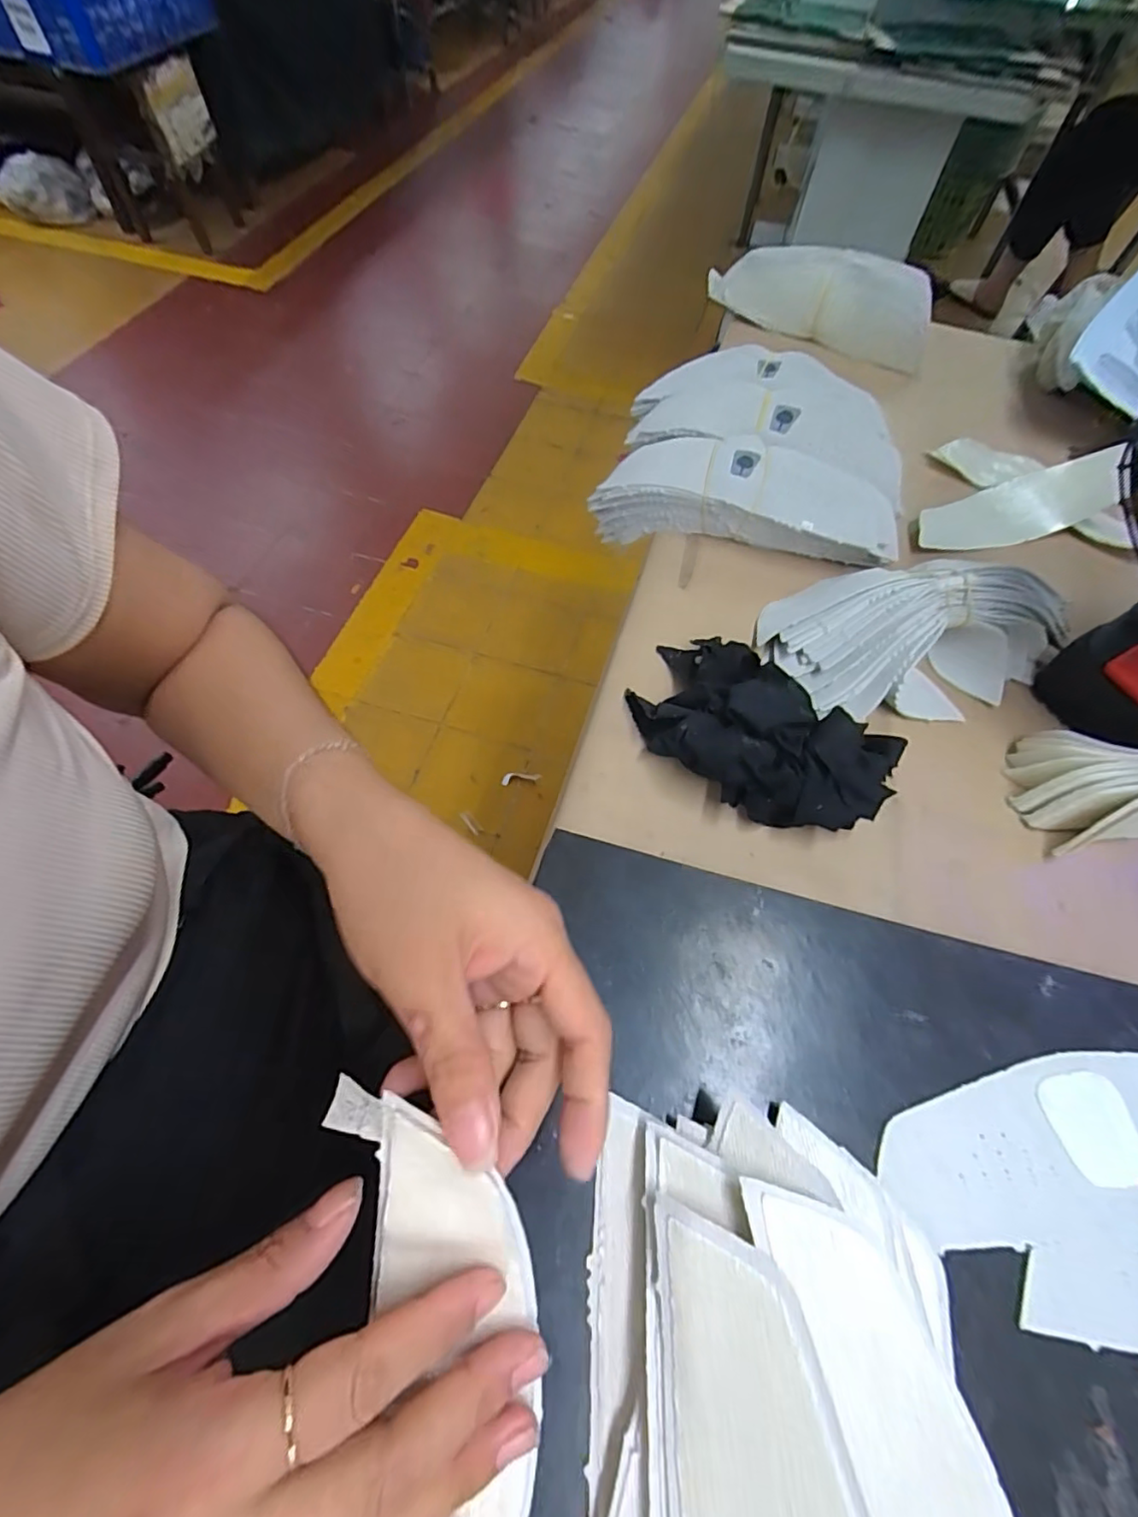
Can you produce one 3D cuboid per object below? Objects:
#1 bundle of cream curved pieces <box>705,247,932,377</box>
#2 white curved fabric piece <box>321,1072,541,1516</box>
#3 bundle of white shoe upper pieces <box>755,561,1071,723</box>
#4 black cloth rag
[{"bbox_3d":[0.240,-0.436,0.565,0.212,0.069,0.047,15,61,5],"label":"bundle of cream curved pieces"},{"bbox_3d":[-0.043,0.201,0.172,0.063,0.030,0.189,0,74,-3],"label":"white curved fabric piece"},{"bbox_3d":[0.216,-0.084,0.368,0.180,0.052,0.106,-13,62,-10],"label":"bundle of white shoe upper pieces"},{"bbox_3d":[0.105,-0.017,0.331,0.149,0.045,0.091,36,65,16],"label":"black cloth rag"}]

